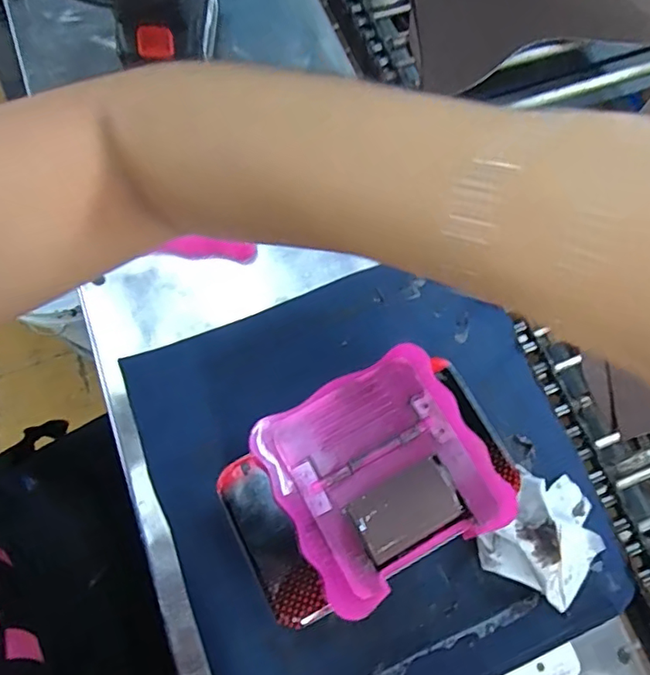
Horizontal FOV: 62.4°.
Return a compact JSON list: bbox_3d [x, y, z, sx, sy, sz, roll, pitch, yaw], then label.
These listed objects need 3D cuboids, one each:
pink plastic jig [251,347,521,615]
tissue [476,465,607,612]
[{"bbox_3d":[0.029,0.069,0.279,0.105,0.009,0.103,-28,75,-9],"label":"pink plastic jig"},{"bbox_3d":[0.153,0.131,0.367,0.087,0.046,0.085,27,74,7],"label":"tissue"}]

